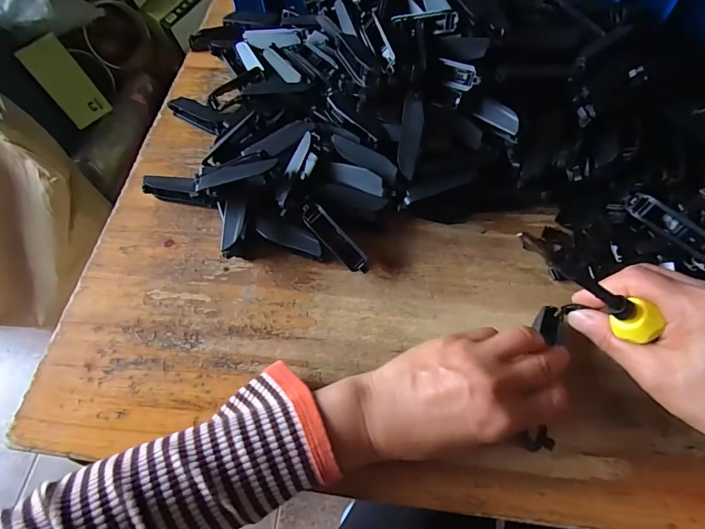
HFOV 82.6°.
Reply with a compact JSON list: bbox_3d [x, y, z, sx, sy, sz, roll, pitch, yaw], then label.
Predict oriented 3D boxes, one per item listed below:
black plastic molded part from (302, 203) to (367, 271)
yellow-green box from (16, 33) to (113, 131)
[{"bbox_3d":[-0.014,-0.021,0.328,0.018,0.006,0.071,-40,82,-16],"label":"black plastic molded part"},{"bbox_3d":[-0.699,-0.444,0.986,0.028,0.195,0.100,27,63,38],"label":"yellow-green box"}]

